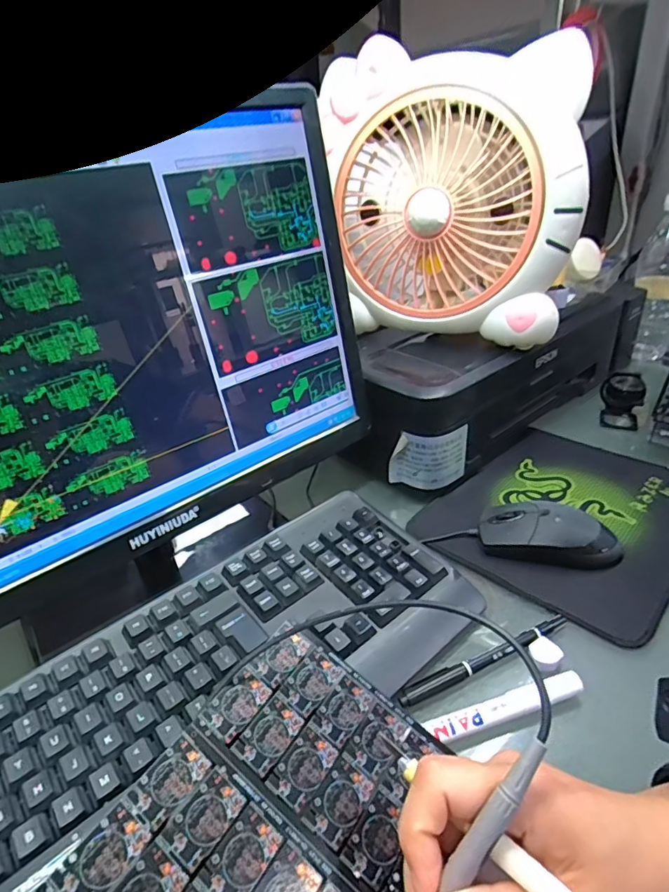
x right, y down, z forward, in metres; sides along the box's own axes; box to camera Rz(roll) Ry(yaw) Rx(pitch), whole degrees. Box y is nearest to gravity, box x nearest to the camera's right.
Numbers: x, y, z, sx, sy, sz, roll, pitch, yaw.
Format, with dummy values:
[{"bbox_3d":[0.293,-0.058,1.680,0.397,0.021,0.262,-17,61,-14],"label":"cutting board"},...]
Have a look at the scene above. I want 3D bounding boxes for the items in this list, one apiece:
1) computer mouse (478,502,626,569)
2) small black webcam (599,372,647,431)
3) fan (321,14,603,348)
[{"bbox_3d":[0.187,0.076,0.434,0.118,0.037,0.051,6,32,17],"label":"computer mouse"},{"bbox_3d":[0.358,-0.058,0.625,0.047,0.064,0.034,11,34,24],"label":"small black webcam"},{"bbox_3d":[0.119,-0.234,0.488,0.244,0.235,0.104,14,35,28],"label":"fan"}]

